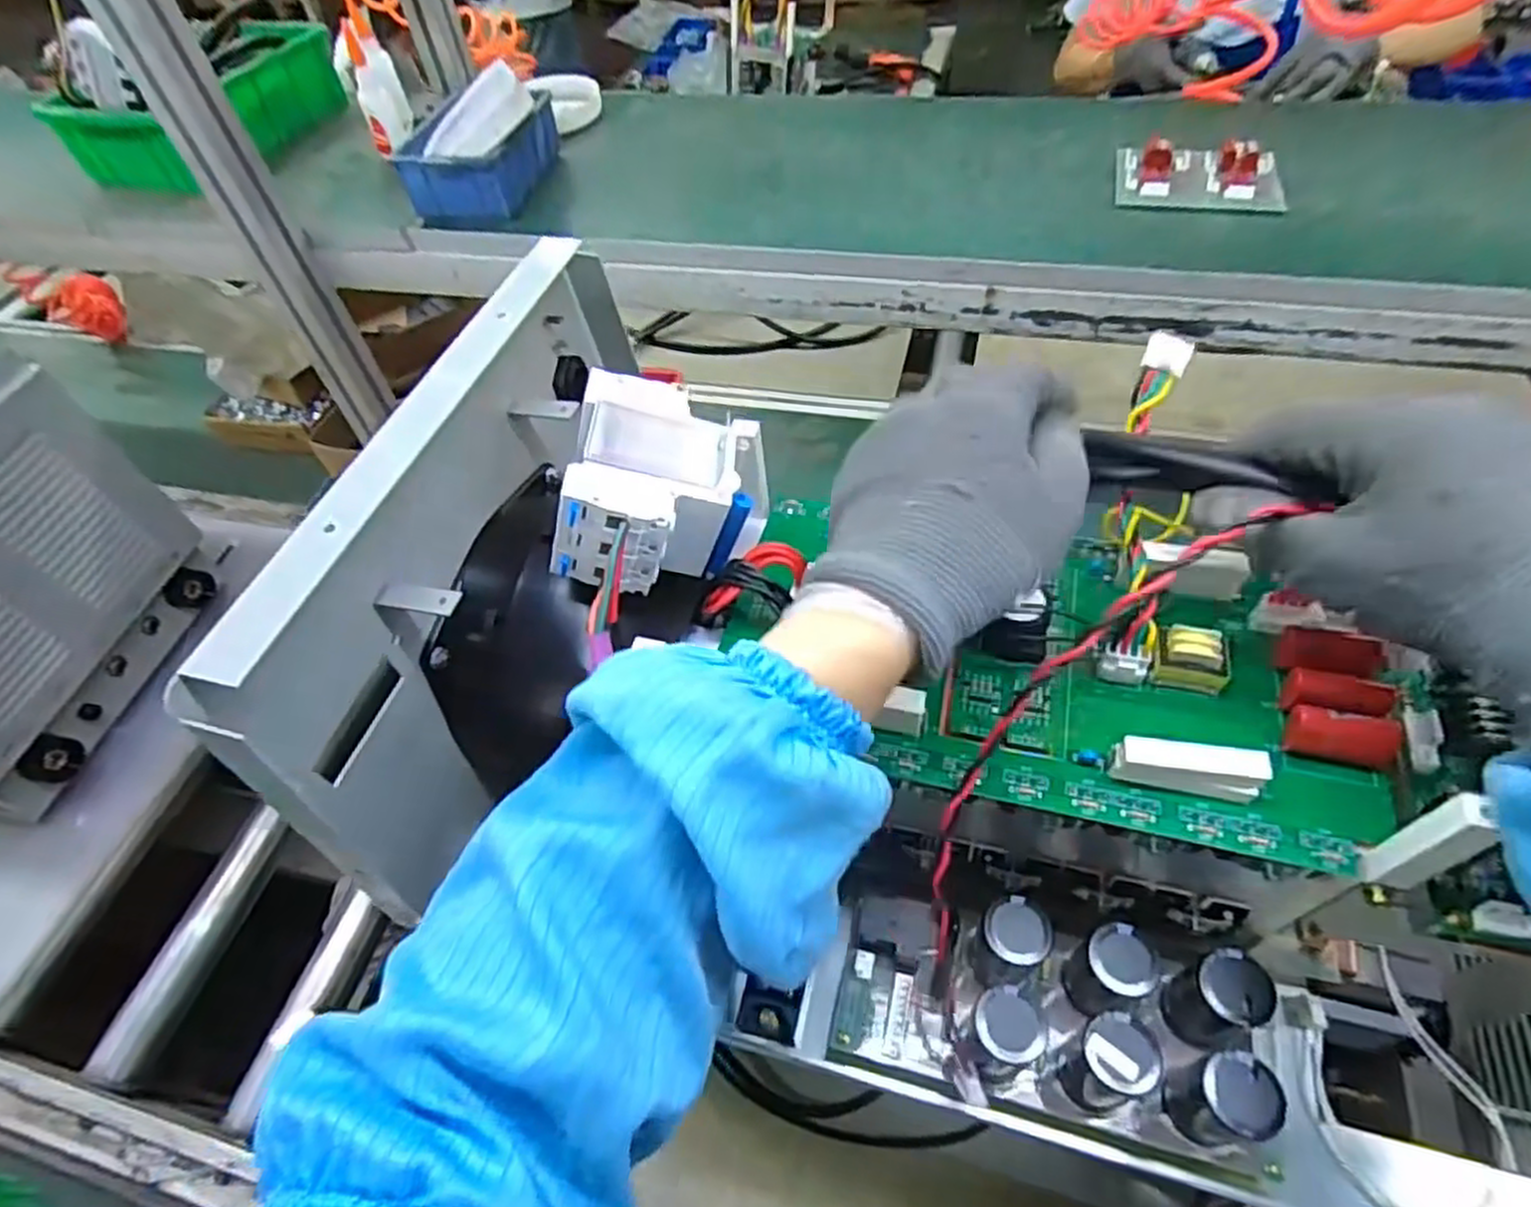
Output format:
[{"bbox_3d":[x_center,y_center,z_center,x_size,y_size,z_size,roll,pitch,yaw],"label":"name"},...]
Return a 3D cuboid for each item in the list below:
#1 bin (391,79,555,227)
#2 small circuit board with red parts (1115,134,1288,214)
[{"bbox_3d":[-0.248,-0.395,0.693,0.098,0.063,0.135,8,54,12],"label":"bin"},{"bbox_3d":[0.335,-0.330,0.603,0.117,0.020,0.088,12,55,14],"label":"small circuit board with red parts"}]

